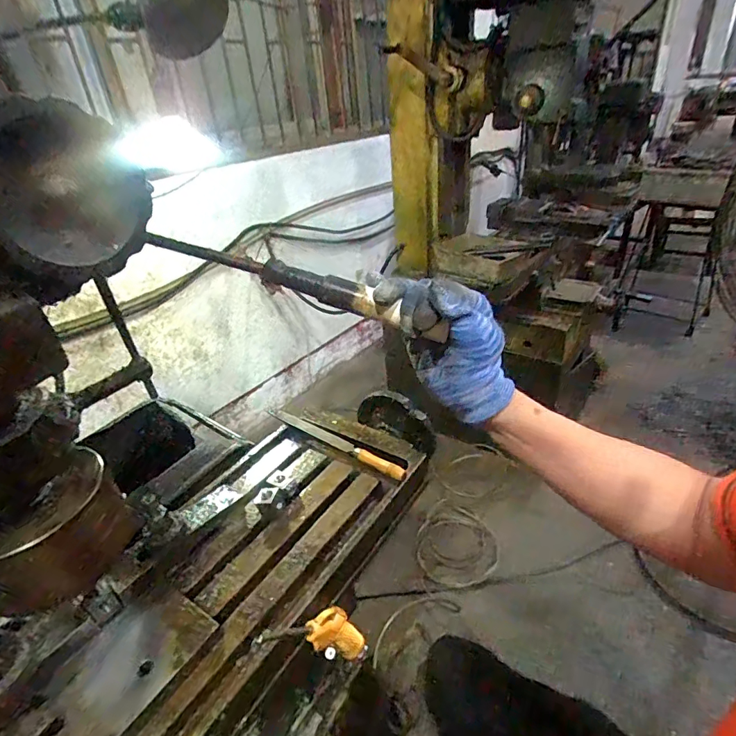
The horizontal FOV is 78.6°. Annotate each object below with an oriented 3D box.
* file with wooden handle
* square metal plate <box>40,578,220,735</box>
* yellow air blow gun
[{"bbox_3d":[-0.053,0.110,0.690,0.274,0.026,0.026,20,40,36],"label":"file with wooden handle"},{"bbox_3d":[-0.224,0.274,0.428,0.093,0.012,0.129,15,37,31],"label":"square metal plate"},{"bbox_3d":[-0.039,0.294,0.499,0.025,0.212,0.056,19,65,35],"label":"yellow air blow gun"}]

